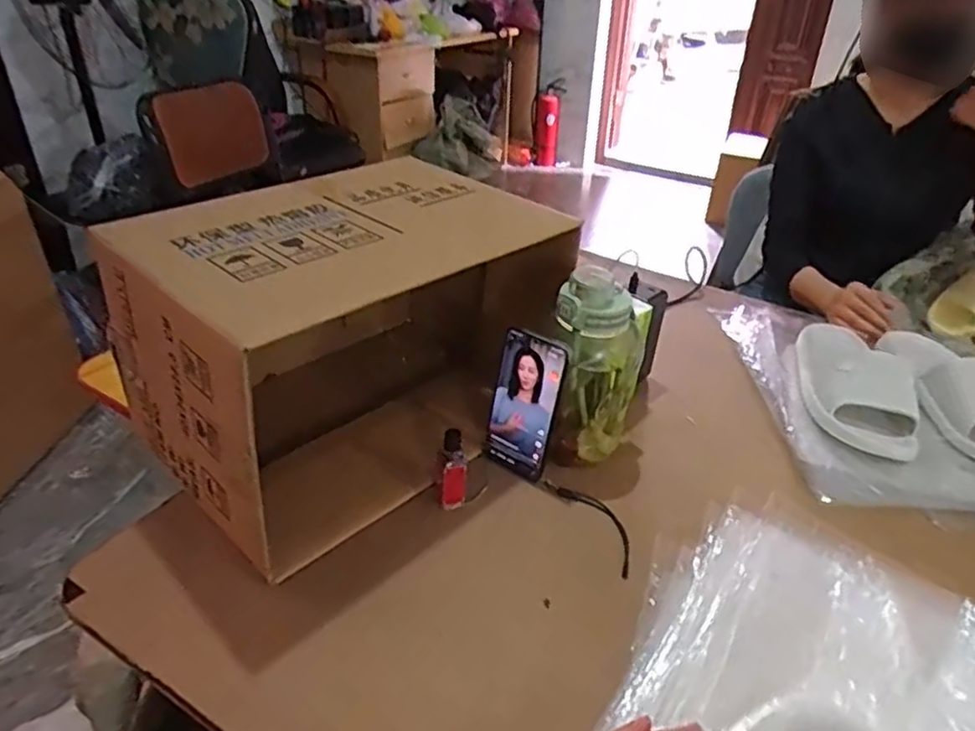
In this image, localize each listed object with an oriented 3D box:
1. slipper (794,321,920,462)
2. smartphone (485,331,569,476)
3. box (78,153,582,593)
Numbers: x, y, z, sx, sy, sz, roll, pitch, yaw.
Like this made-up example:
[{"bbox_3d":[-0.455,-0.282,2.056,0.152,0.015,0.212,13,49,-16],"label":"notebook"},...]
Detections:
[{"bbox_3d":[0.473,0.000,0.860,0.118,0.086,0.266,12,34,15],"label":"slipper"},{"bbox_3d":[0.039,0.040,0.698,0.070,0.154,0.012,24,28,26],"label":"smartphone"},{"bbox_3d":[-0.141,-0.034,0.702,0.261,0.258,0.384,29,41,35],"label":"box"}]

